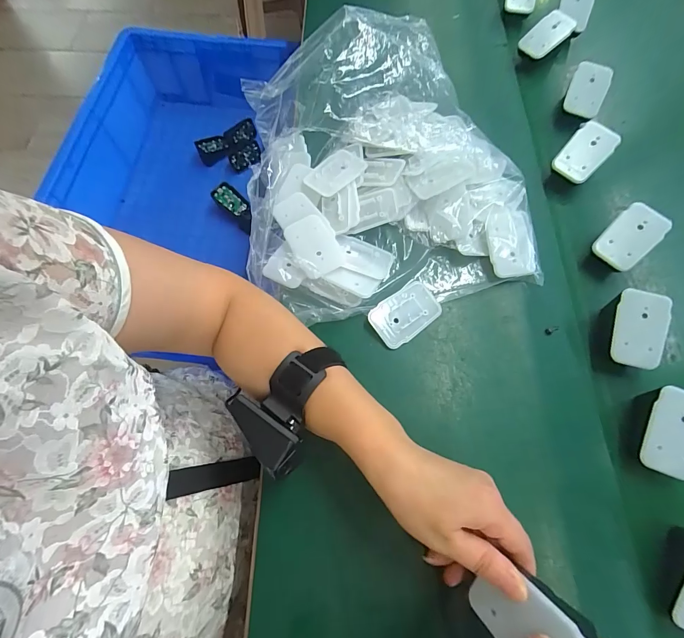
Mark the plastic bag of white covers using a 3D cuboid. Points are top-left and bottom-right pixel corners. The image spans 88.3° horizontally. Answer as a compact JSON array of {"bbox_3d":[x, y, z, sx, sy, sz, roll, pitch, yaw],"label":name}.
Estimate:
[{"bbox_3d":[0.038,-0.159,0.361,0.288,0.086,0.291,-11,70,-6],"label":"plastic bag of white covers"}]

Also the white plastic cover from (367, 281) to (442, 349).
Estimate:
[{"bbox_3d":[0.063,-0.006,0.346,0.069,0.011,0.042,-34,74,-13],"label":"white plastic cover"}]

